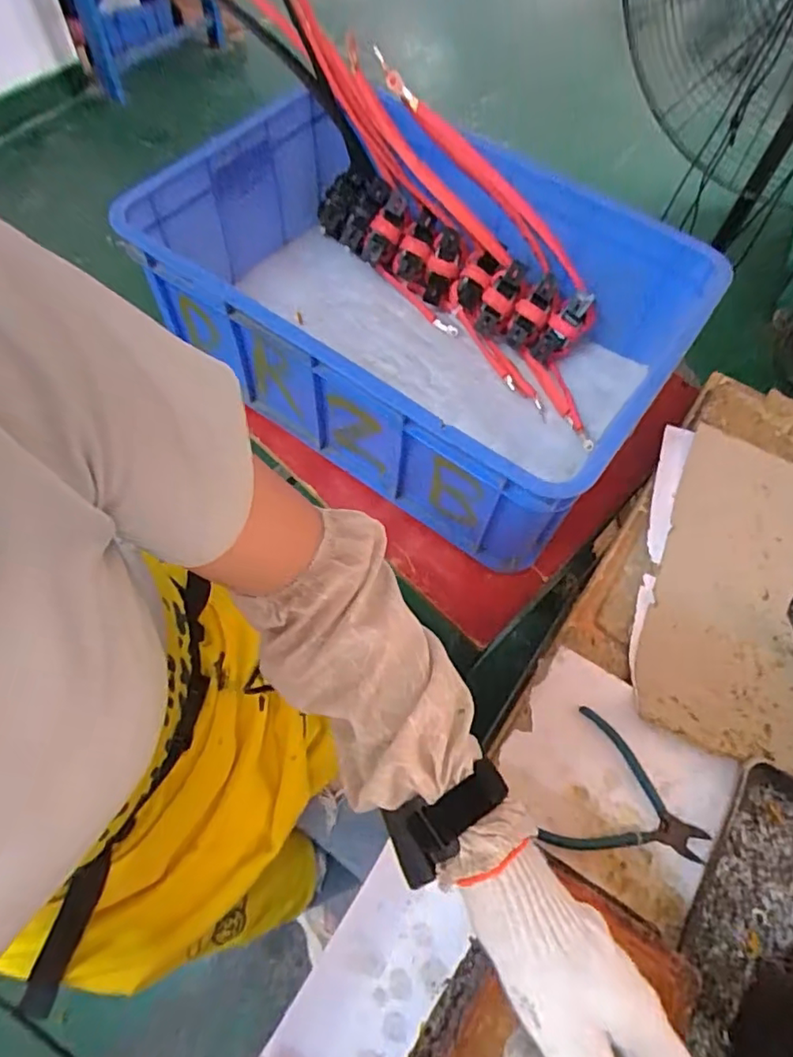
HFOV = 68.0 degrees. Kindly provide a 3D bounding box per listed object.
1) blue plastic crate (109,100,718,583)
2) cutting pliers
[{"bbox_3d":[0.016,-0.265,0.726,0.569,0.218,0.399,31,65,12],"label":"blue plastic crate"},{"bbox_3d":[0.205,0.244,0.513,0.132,0.011,0.121,27,65,10],"label":"cutting pliers"}]

